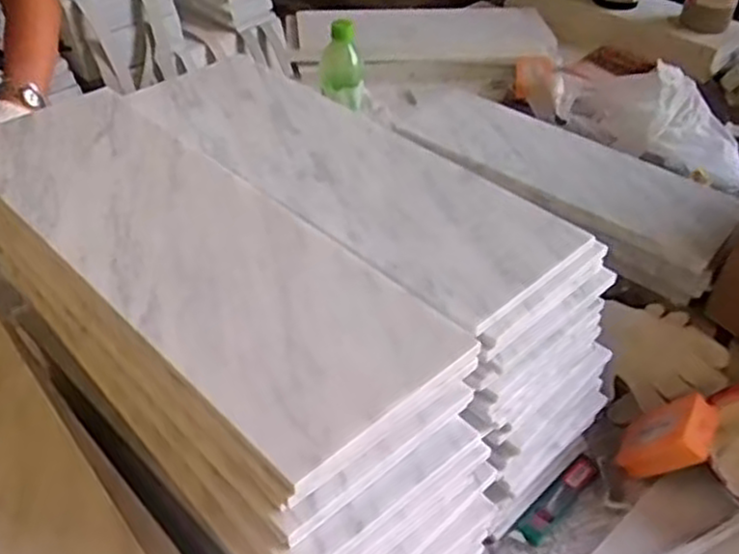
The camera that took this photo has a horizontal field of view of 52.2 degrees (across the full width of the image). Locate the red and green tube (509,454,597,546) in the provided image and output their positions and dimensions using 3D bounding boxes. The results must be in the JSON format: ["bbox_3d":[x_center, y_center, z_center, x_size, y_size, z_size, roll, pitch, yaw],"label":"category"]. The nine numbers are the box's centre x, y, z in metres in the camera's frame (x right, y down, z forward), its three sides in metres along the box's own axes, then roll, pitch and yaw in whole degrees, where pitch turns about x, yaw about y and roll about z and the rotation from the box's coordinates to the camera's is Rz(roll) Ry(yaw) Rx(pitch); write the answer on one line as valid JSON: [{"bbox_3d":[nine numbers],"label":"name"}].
[{"bbox_3d":[0.180,0.208,0.715,0.116,0.015,0.024,-33,52,-32],"label":"red and green tube"}]

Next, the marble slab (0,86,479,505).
[{"bbox_3d":[-0.130,-0.035,0.555,0.171,0.018,0.439,-32,51,-32],"label":"marble slab"}]

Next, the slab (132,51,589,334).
[{"bbox_3d":[-0.031,-0.105,0.678,0.444,0.015,0.157,34,52,31],"label":"slab"}]

